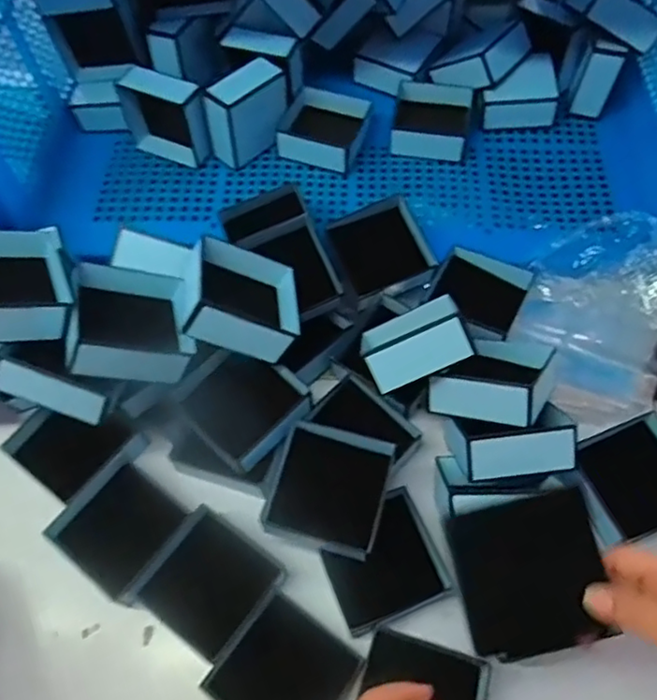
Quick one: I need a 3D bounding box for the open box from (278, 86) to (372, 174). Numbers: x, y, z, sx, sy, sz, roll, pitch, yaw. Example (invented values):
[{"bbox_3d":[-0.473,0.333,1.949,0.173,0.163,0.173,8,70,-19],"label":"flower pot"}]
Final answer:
[{"bbox_3d":[-0.004,-0.289,0.806,0.100,0.033,0.111,17,63,10],"label":"open box"}]

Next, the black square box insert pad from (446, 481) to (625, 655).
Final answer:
[{"bbox_3d":[0.137,0.152,0.419,0.094,0.005,0.099,-17,81,14],"label":"black square box insert pad"}]

